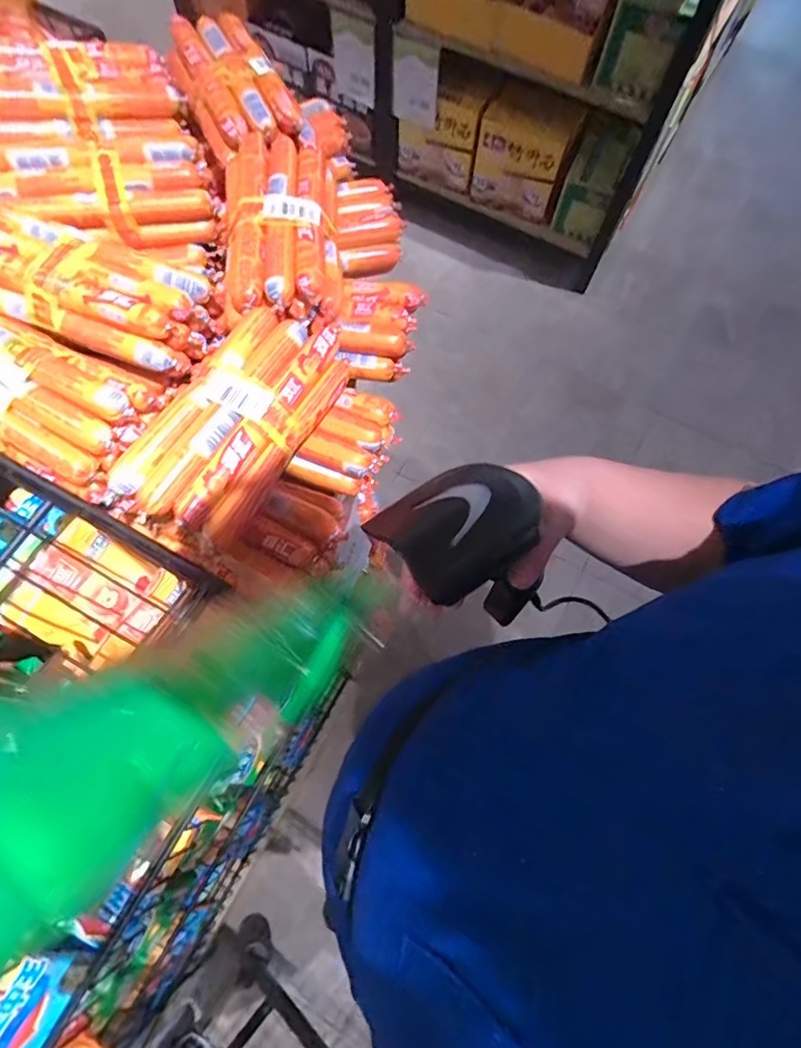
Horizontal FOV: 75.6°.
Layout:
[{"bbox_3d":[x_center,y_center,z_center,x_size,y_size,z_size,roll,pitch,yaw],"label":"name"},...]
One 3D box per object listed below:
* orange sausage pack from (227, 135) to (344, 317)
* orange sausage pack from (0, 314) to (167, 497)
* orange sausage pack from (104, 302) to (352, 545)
[{"bbox_3d":[-0.088,-0.229,0.384,0.077,0.035,0.169,-6,70,-3],"label":"orange sausage pack"},{"bbox_3d":[-0.242,-0.087,0.327,0.158,0.030,0.080,27,72,8],"label":"orange sausage pack"},{"bbox_3d":[-0.096,-0.072,0.327,0.071,0.034,0.168,30,72,9],"label":"orange sausage pack"}]

